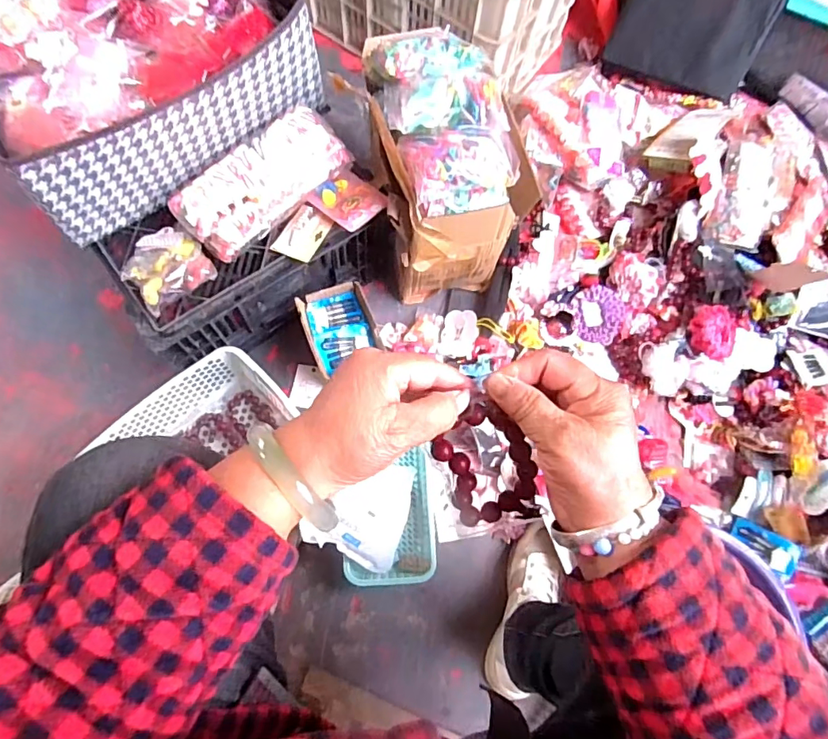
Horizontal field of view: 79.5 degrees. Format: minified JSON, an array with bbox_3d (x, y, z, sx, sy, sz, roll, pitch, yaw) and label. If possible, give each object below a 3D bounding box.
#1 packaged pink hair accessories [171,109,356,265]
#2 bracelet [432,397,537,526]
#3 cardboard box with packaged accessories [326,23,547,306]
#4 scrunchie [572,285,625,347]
[{"bbox_3d":[-0.198,-0.245,0.659,0.096,0.068,0.234,43,74,10],"label":"packaged pink hair accessories"},{"bbox_3d":[0.047,0.063,0.328,0.056,0.009,0.087,-17,110,11],"label":"bracelet"},{"bbox_3d":[0.032,-0.284,0.750,0.187,0.303,0.265,-18,74,-9],"label":"cardboard box with packaged accessories"},{"bbox_3d":[0.327,-0.097,0.880,0.086,0.021,0.096,8,75,2],"label":"scrunchie"}]

